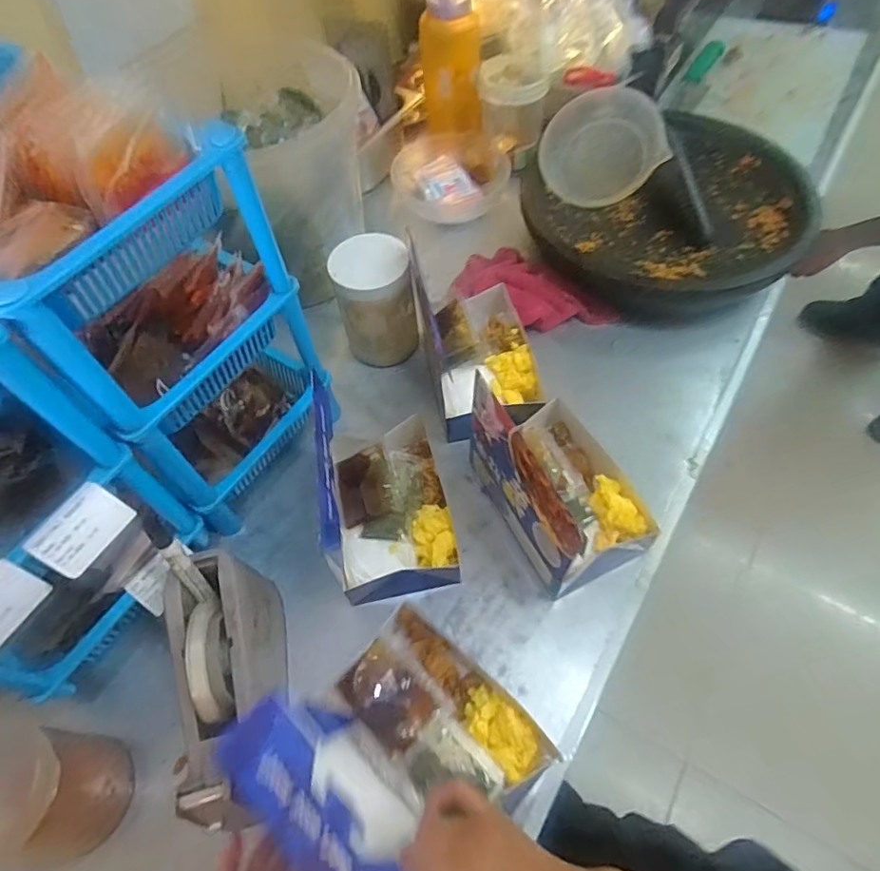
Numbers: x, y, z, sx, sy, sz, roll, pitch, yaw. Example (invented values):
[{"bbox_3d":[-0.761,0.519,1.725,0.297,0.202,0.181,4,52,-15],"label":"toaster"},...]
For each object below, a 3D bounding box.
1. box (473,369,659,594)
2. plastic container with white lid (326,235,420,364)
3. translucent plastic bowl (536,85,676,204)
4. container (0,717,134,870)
[{"bbox_3d":[0.117,0.031,0.529,0.119,0.148,0.180,-26,60,-11],"label":"box"},{"bbox_3d":[-0.073,-0.148,0.640,0.091,0.121,0.084,-11,58,-3],"label":"plastic container with white lid"},{"bbox_3d":[0.216,-0.385,0.754,0.153,0.151,0.040,52,31,7],"label":"translucent plastic bowl"},{"bbox_3d":[-0.307,0.269,0.419,0.095,0.120,0.090,-3,58,2],"label":"container"}]

